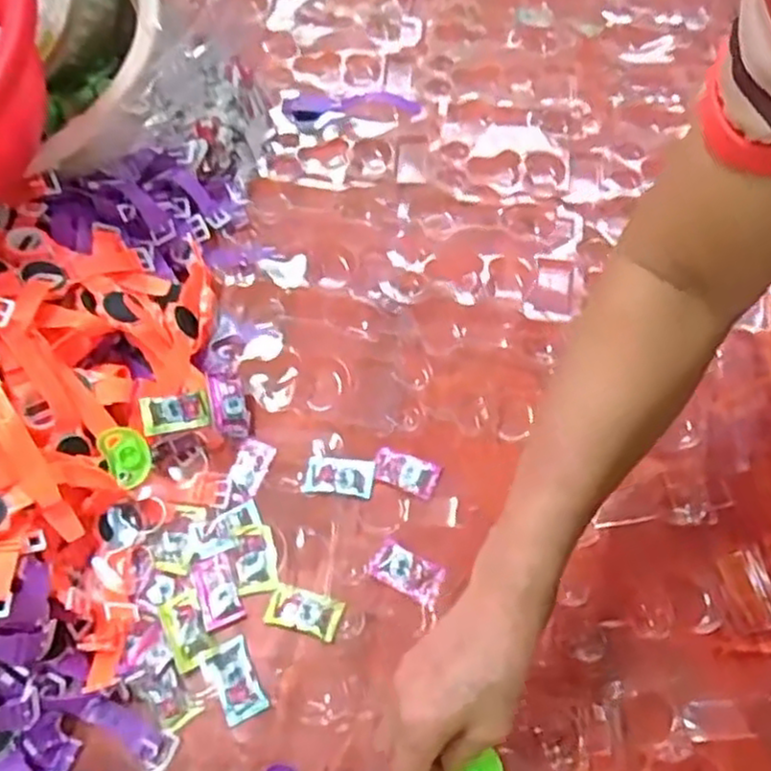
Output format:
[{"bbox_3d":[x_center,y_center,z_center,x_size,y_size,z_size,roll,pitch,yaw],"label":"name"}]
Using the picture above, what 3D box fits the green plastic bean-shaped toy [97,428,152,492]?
[{"bbox_3d":[-0.194,0.053,0.540,0.032,0.007,0.045,-33,97,-23],"label":"green plastic bean-shaped toy"}]

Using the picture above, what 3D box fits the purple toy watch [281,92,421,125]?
[{"bbox_3d":[-0.041,-0.291,0.747,0.149,0.015,0.052,3,62,4],"label":"purple toy watch"}]

